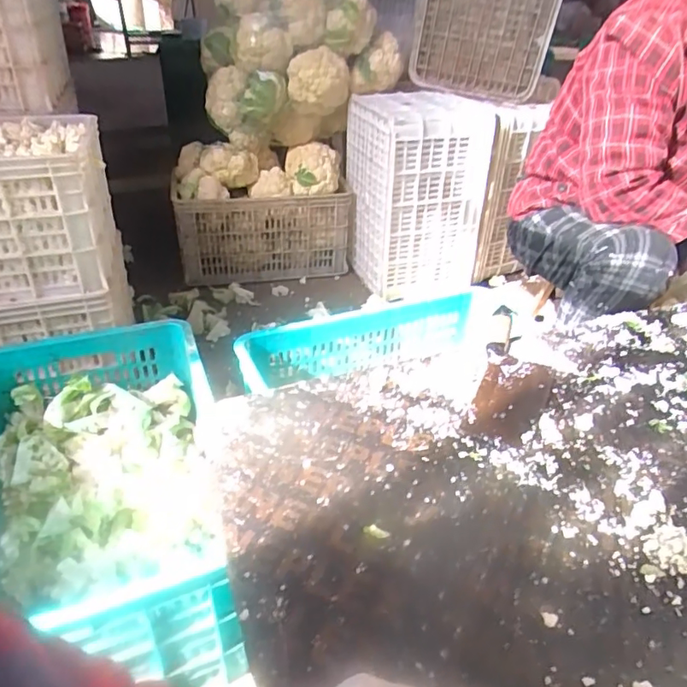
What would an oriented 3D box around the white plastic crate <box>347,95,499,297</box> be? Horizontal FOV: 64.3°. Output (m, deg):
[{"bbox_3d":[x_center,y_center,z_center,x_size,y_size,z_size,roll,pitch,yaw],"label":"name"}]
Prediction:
[{"bbox_3d":[0.212,-0.442,1.607,0.315,0.493,0.304,-10,36,-17],"label":"white plastic crate"}]

